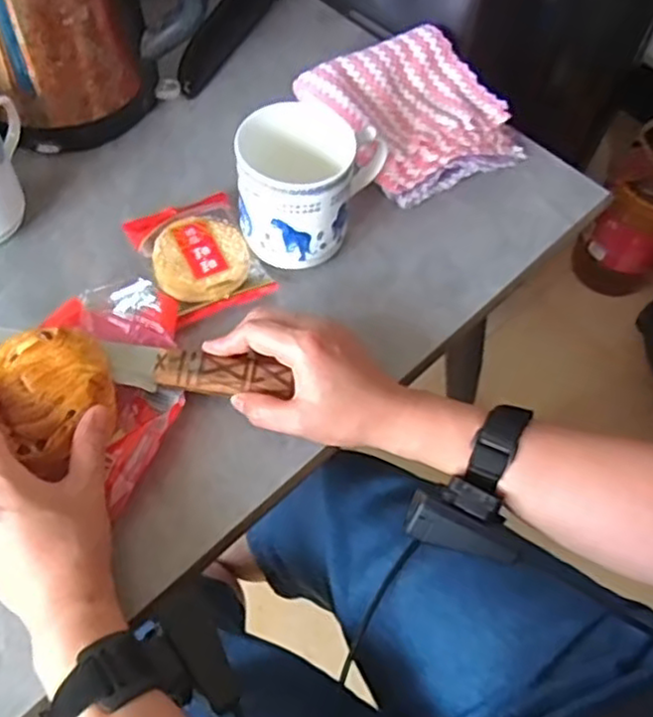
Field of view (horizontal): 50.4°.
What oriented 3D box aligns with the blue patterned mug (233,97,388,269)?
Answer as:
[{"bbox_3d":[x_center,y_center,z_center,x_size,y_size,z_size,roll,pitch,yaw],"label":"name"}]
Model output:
[{"bbox_3d":[-0.014,-0.134,0.529,0.092,0.089,0.094,15,59,5],"label":"blue patterned mug"}]

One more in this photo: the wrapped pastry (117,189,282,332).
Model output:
[{"bbox_3d":[-0.100,-0.081,0.544,0.081,0.017,0.108,-23,63,-17],"label":"wrapped pastry"}]

